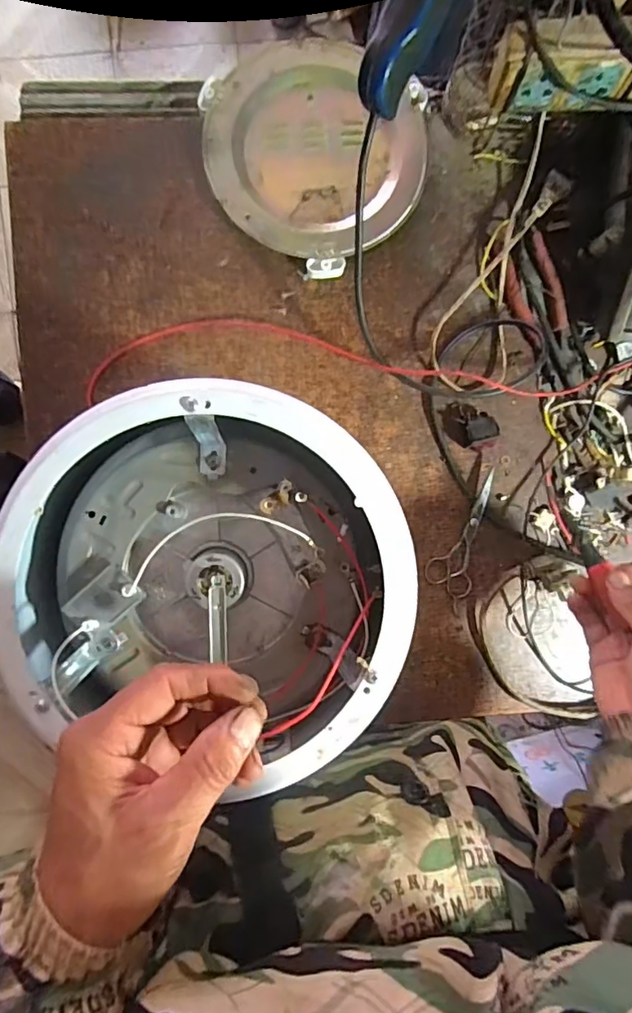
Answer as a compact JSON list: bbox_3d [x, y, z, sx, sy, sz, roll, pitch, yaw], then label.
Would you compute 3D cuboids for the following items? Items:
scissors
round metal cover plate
[{"bbox_3d":[0.138,0.031,0.518,0.045,0.011,0.139,12,90,-2],"label":"scissors"},{"bbox_3d":[-0.002,-0.334,0.500,0.201,0.020,0.196,0,91,-2],"label":"round metal cover plate"}]

